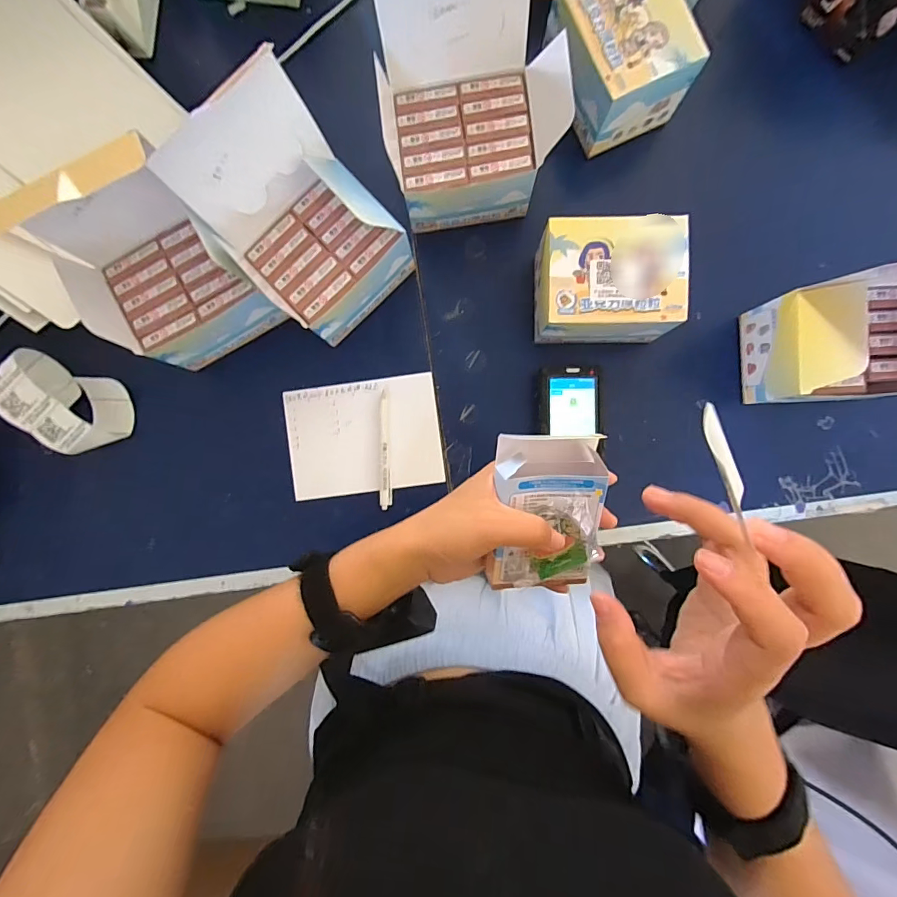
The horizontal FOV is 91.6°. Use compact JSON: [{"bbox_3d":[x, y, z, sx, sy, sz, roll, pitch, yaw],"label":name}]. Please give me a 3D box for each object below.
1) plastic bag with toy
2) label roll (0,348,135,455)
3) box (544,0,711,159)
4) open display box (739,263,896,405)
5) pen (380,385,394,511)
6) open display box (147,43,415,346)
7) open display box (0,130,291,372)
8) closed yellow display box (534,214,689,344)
[{"bbox_3d":[0.064,0.055,0.271,0.058,0.012,0.060,-2,108,-2],"label":"plastic bag with toy"},{"bbox_3d":[-0.441,-0.048,0.504,0.125,0.082,0.091,19,91,1],"label":"label roll"},{"bbox_3d":[0.180,-0.421,0.464,0.114,0.077,0.149,-25,90,2],"label":"box"},{"bbox_3d":[0.398,-0.101,0.409,0.124,0.193,0.101,-1,91,2],"label":"open display box"},{"bbox_3d":[-0.073,0.000,0.512,0.015,0.008,0.139,0,91,2],"label":"pen"},{"bbox_3d":[-0.144,-0.217,0.432,0.147,0.160,0.159,-44,89,2],"label":"open display box"},{"bbox_3d":[-0.290,-0.183,0.420,0.143,0.165,0.159,-28,90,2],"label":"open display box"},{"bbox_3d":[0.165,-0.173,0.468,0.145,0.089,0.111,1,91,2],"label":"closed yellow display box"}]

